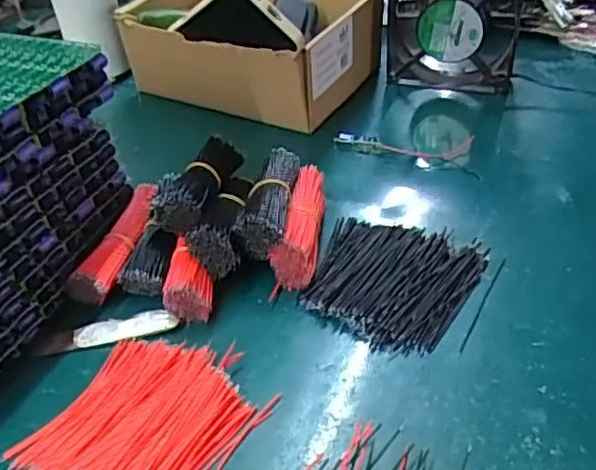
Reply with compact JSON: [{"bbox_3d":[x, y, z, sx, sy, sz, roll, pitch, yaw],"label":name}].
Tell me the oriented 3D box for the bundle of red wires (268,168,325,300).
[{"bbox_3d":[0.001,-0.008,0.459,0.031,0.031,0.110,1,39,6],"label":"bundle of red wires"}]

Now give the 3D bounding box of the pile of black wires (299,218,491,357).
[{"bbox_3d":[0.059,0.027,0.426,0.107,0.010,0.112,17,43,24],"label":"pile of black wires"}]

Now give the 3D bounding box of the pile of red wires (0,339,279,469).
[{"bbox_3d":[-0.083,0.102,0.347,0.107,0.010,0.113,17,43,25],"label":"pile of red wires"}]

